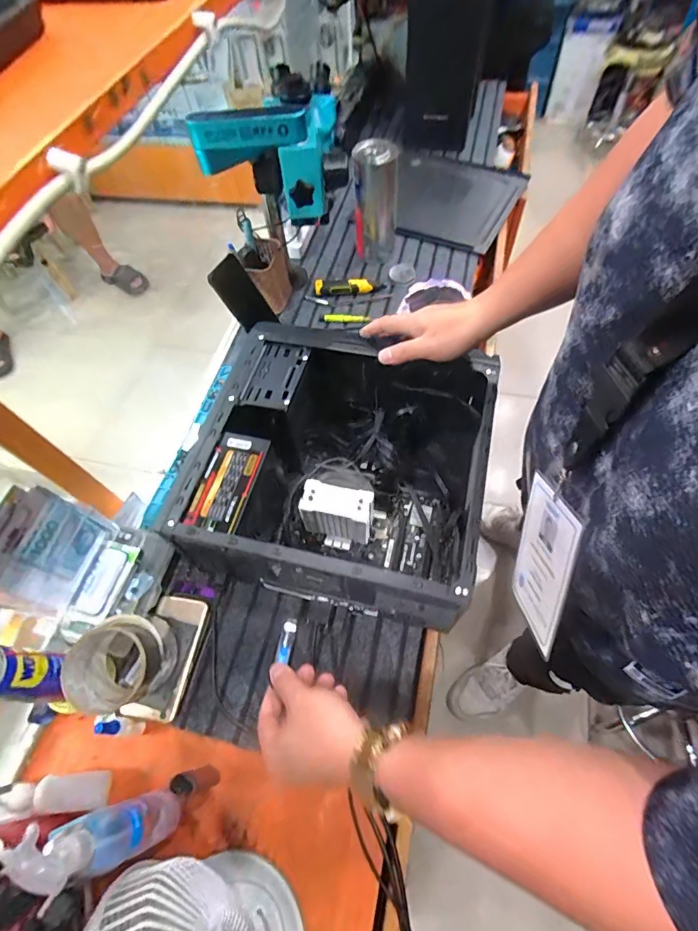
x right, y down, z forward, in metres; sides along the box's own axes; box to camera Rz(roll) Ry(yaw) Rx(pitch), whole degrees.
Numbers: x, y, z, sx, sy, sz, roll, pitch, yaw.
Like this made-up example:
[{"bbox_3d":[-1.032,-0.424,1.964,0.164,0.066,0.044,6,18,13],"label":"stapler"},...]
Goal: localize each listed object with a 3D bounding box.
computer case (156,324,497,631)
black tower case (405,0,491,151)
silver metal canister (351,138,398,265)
[{"bbox_3d":[-0.002,0.003,0.611,0.343,0.168,0.336,12,62,11],"label":"computer case"},{"bbox_3d":[0.240,-1.015,1.078,0.153,0.365,0.213,18,63,14],"label":"black tower case"},{"bbox_3d":[0.053,-0.521,0.886,0.086,0.201,0.074,0,60,4],"label":"silver metal canister"}]

